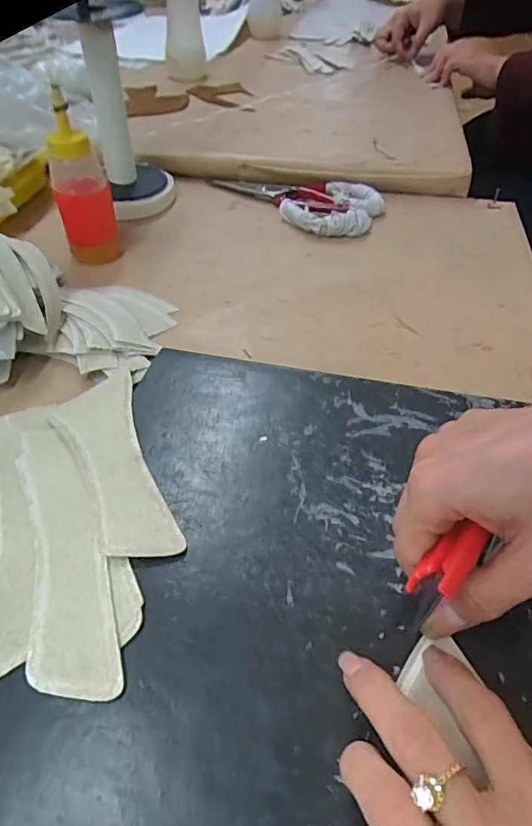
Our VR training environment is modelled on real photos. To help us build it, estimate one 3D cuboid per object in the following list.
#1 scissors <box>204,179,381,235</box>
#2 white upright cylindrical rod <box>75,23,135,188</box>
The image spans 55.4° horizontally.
[{"bbox_3d":[0.038,-0.264,0.600,0.218,0.023,0.110,35,55,28],"label":"scissors"},{"bbox_3d":[-0.170,-0.334,0.549,0.033,0.146,0.030,-14,48,-13],"label":"white upright cylindrical rod"}]

